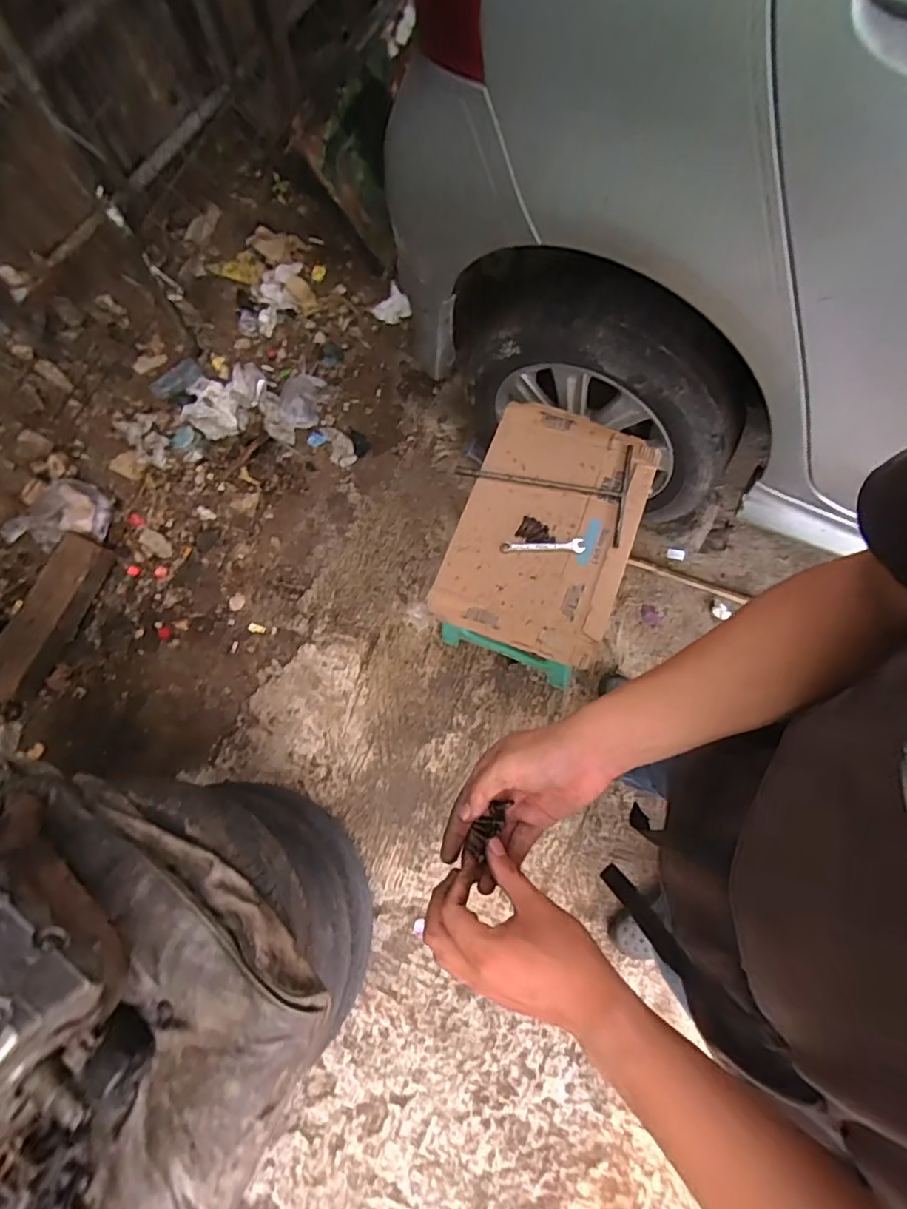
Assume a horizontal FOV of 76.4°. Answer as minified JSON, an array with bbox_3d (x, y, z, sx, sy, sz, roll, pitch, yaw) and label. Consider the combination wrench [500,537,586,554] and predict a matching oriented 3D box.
[{"bbox_3d":[0.151,-0.100,0.986,0.141,0.009,0.025,-1,72,8],"label":"combination wrench"}]

